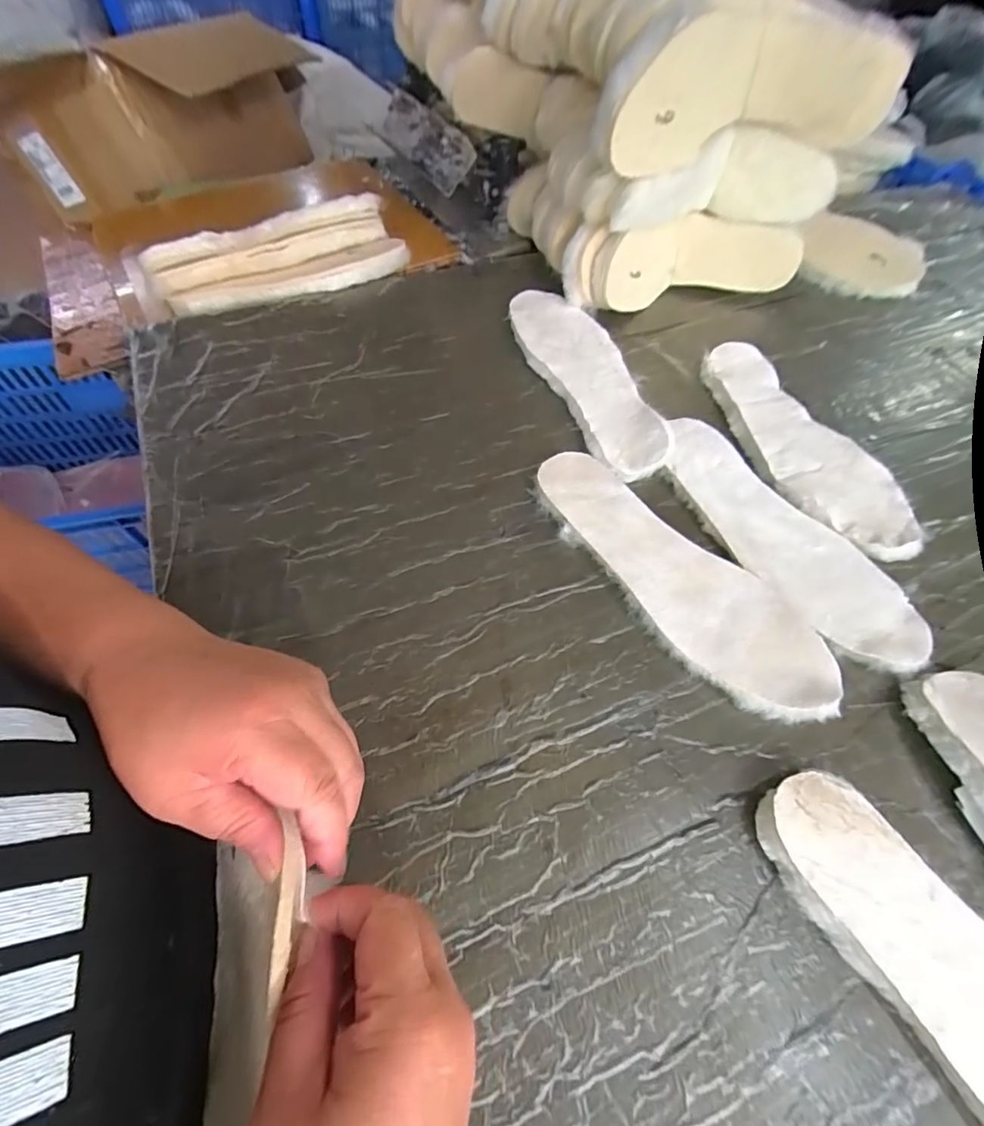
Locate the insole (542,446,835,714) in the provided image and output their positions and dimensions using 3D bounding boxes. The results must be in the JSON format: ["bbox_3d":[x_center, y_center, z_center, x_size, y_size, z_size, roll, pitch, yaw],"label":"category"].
[{"bbox_3d":[0.138,0.009,0.392,0.092,0.019,0.268,-38,67,-22],"label":"insole"}]

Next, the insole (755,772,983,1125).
[{"bbox_3d":[0.264,0.234,0.255,0.092,0.032,0.273,-29,64,-19],"label":"insole"}]

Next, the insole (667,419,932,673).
[{"bbox_3d":[0.238,-0.026,0.417,0.088,0.011,0.259,-30,64,-19],"label":"insole"}]

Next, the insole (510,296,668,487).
[{"bbox_3d":[0.100,-0.195,0.504,0.091,0.018,0.267,-19,63,-10],"label":"insole"}]

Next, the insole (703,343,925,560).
[{"bbox_3d":[0.289,-0.116,0.472,0.092,0.015,0.269,-15,61,-12],"label":"insole"}]

